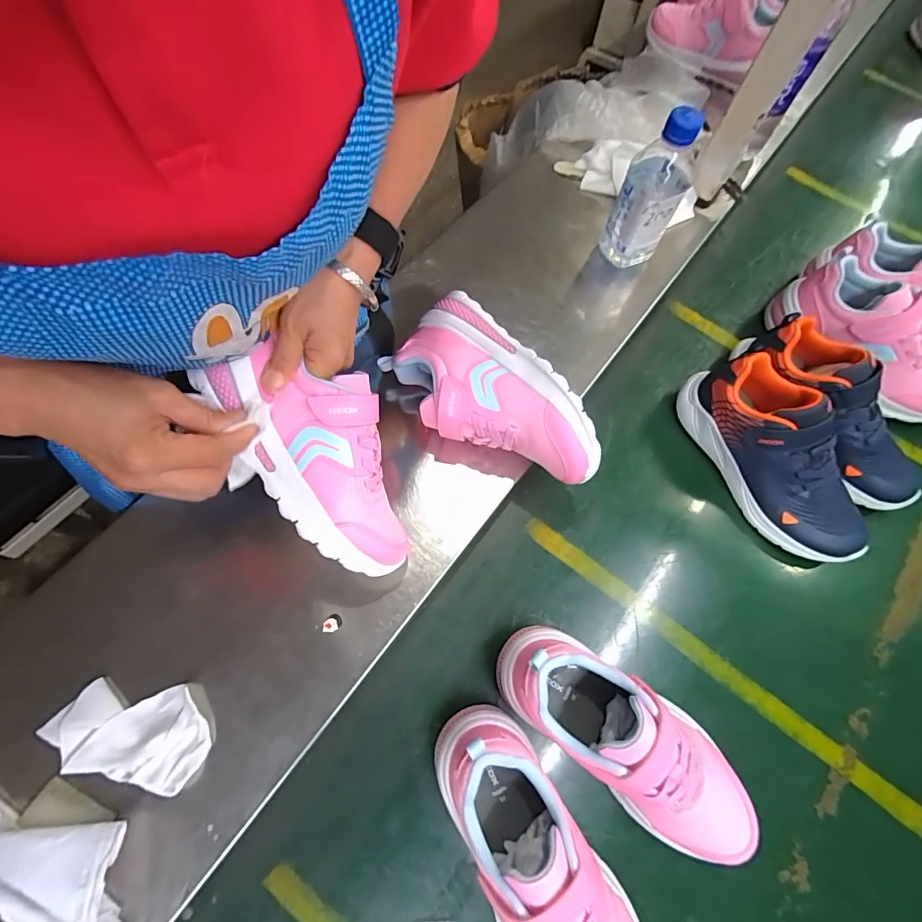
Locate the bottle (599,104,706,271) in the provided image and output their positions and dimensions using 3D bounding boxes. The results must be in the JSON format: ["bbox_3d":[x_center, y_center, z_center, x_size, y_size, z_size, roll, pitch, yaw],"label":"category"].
[{"bbox_3d":[0.208,-0.294,0.499,0.066,0.160,0.072,26,69,7],"label":"bottle"}]

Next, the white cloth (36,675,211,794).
[{"bbox_3d":[-0.255,0.208,0.351,0.120,0.015,0.063,9,68,1],"label":"white cloth"}]

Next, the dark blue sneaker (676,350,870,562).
[{"bbox_3d":[0.319,-0.007,0.459,0.080,0.095,0.219,-23,71,-11],"label":"dark blue sneaker"}]

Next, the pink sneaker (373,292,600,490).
[{"bbox_3d":[0.025,-0.056,0.418,0.100,0.067,0.216,-38,75,-16],"label":"pink sneaker"}]

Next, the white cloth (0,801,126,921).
[{"bbox_3d":[-0.298,0.288,0.306,0.157,0.035,0.089,11,68,2],"label":"white cloth"}]

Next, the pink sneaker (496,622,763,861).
[{"bbox_3d":[0.129,0.216,0.355,0.211,0.103,0.070,37,71,11],"label":"pink sneaker"}]

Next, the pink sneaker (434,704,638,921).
[{"bbox_3d":[0.054,0.289,0.322,0.081,0.099,0.215,-28,72,-13],"label":"pink sneaker"}]

